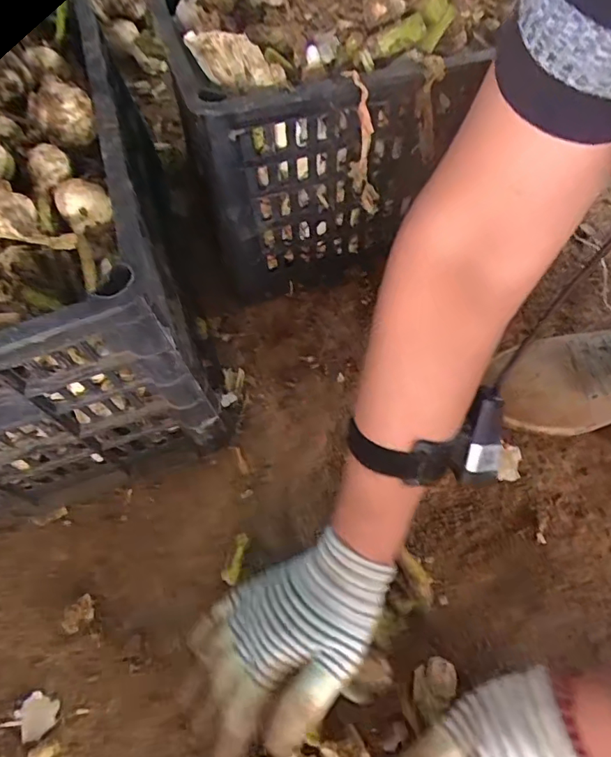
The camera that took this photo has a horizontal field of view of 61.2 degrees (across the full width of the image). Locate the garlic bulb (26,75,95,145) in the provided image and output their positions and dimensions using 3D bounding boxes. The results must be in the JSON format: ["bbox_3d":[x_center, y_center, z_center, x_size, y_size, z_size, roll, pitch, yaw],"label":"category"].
[{"bbox_3d":[-0.178,-0.196,0.377,0.034,0.030,0.044,-41,63,-20],"label":"garlic bulb"}]

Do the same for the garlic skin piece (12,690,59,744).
[{"bbox_3d":[-0.202,0.252,0.388,0.030,0.004,0.030,-2,57,3],"label":"garlic skin piece"}]

